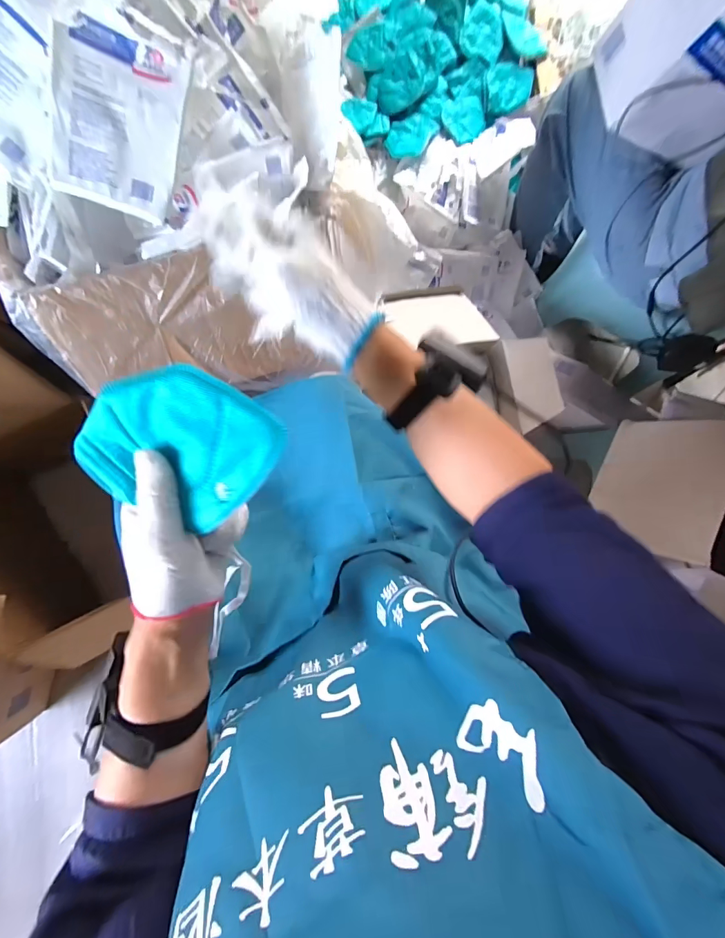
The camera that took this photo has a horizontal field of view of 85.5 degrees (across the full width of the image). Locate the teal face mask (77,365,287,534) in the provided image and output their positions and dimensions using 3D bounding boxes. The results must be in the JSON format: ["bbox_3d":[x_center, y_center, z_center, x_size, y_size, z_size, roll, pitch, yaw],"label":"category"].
[{"bbox_3d":[-0.115,-0.014,0.242,0.112,0.006,0.102,33,110,-2],"label":"teal face mask"}]

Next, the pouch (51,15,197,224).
[{"bbox_3d":[-0.267,-0.378,0.430,0.124,0.011,0.160,11,106,-16],"label":"pouch"}]

